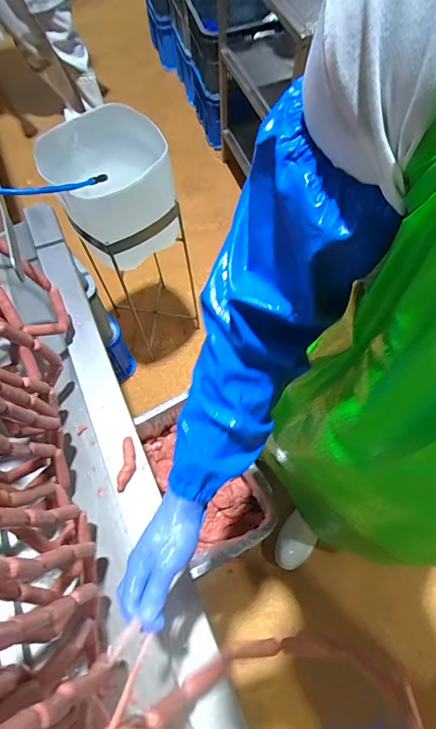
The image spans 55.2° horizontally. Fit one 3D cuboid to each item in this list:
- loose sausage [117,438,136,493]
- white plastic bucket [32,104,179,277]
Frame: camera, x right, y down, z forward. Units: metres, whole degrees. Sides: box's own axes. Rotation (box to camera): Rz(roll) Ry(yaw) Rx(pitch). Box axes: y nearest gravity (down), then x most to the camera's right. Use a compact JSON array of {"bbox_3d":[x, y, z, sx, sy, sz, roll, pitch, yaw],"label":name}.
[{"bbox_3d":[-0.162,0.178,0.752,0.029,0.017,0.098,4,66,1],"label":"loose sausage"},{"bbox_3d":[-0.259,-0.460,1.074,0.310,0.269,0.278,-25,68,-11],"label":"white plastic bucket"}]

